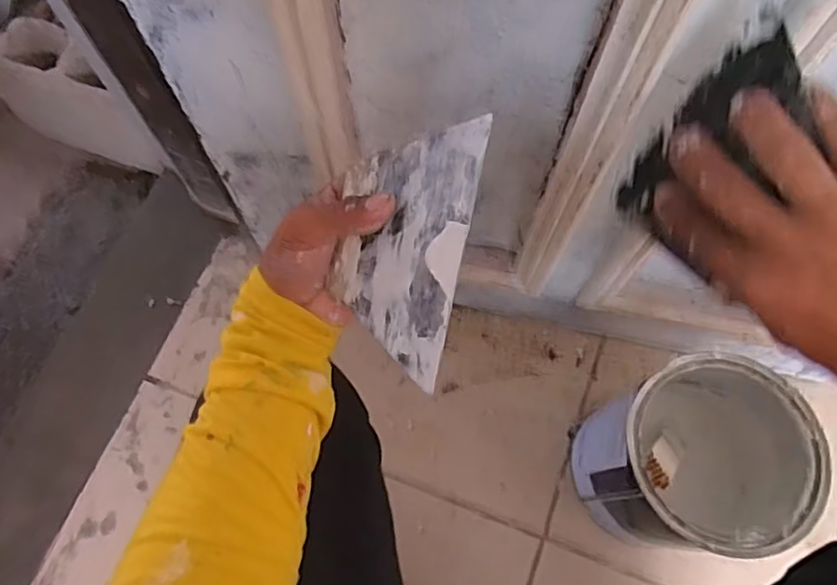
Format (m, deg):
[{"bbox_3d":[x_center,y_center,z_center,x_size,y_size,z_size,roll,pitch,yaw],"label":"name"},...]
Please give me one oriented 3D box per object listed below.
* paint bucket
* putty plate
[{"bbox_3d":[0.264,0.158,0.585,0.174,0.170,0.162,0,69,0],"label":"paint bucket"},{"bbox_3d":[-0.011,-0.027,0.345,0.095,0.004,0.135,18,101,42],"label":"putty plate"}]

